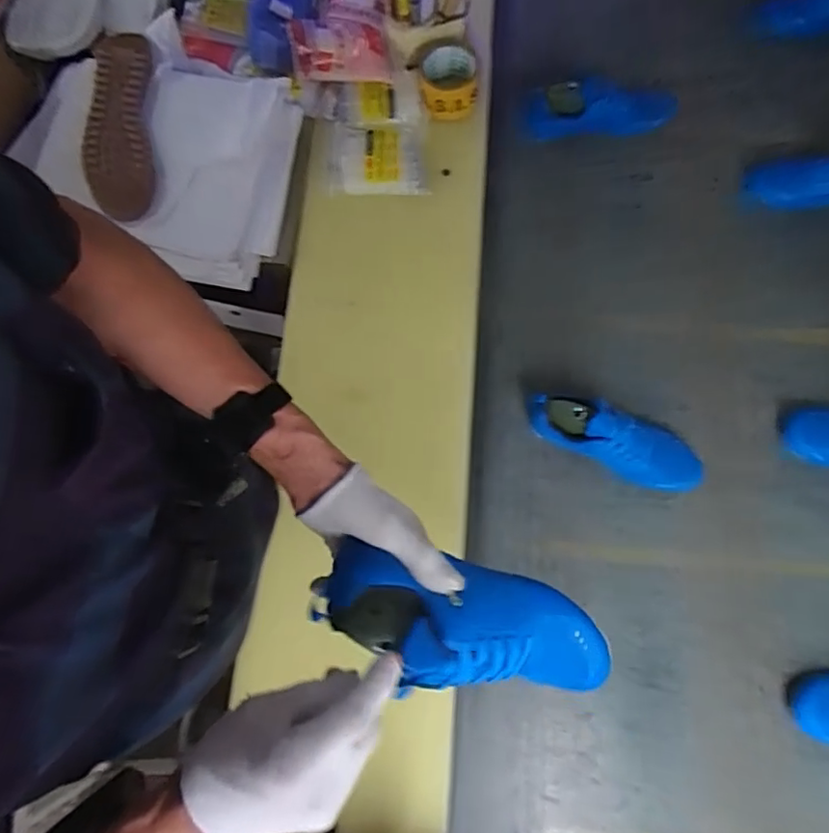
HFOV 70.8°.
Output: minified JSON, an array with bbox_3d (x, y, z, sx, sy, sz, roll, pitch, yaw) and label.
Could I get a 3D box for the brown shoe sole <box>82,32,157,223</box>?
[{"bbox_3d":[-0.429,-0.425,0.848,0.101,0.018,0.295,-7,75,-2],"label":"brown shoe sole"}]

